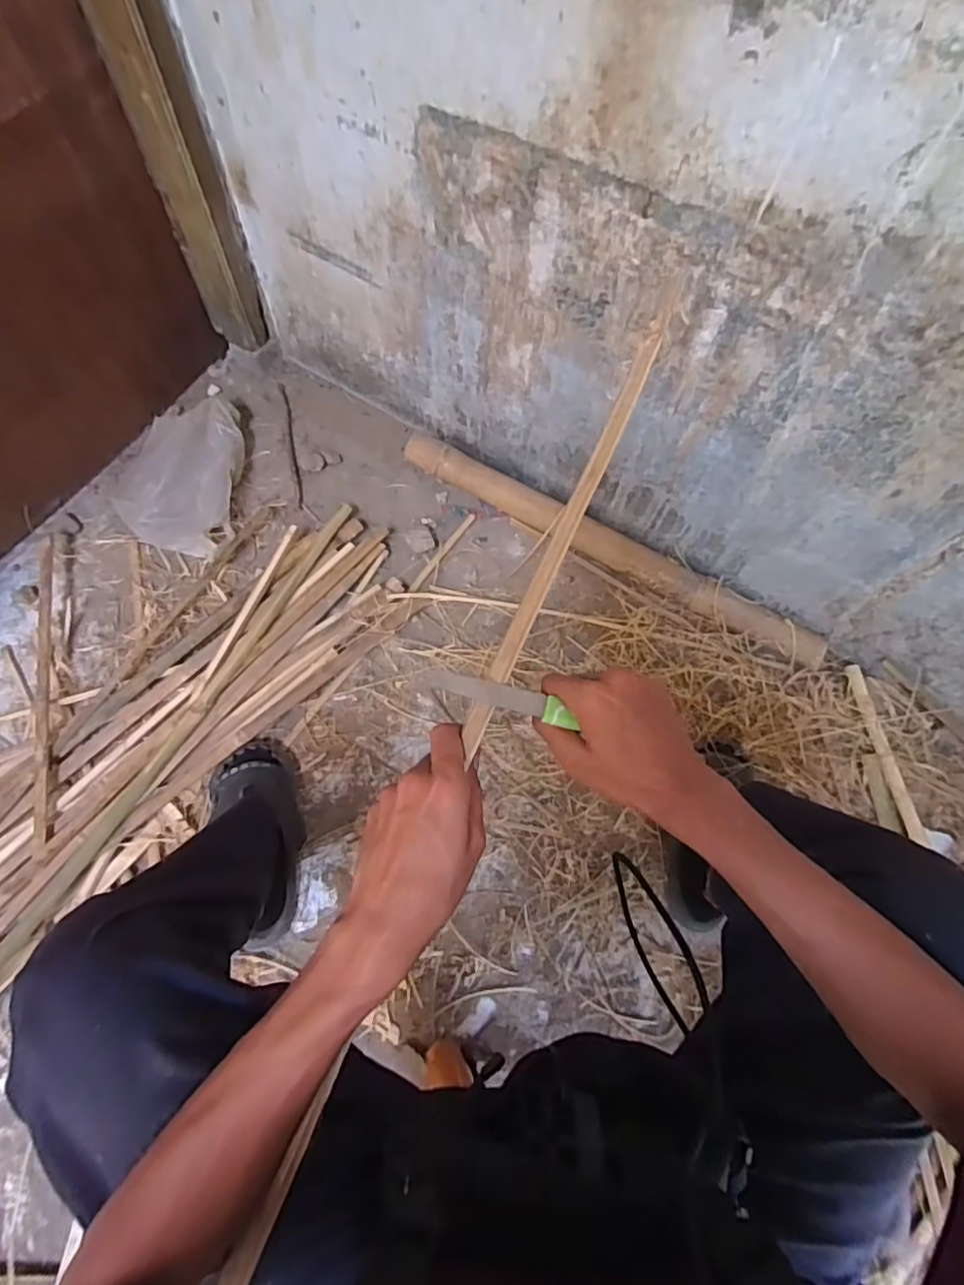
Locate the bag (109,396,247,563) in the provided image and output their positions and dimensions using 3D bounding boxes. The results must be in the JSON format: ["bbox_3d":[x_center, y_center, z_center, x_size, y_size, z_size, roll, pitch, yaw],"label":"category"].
[{"bbox_3d":[-0.581,-0.306,1.152,0.238,0.065,0.330,0,67,-3],"label":"bag"}]

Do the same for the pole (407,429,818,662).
[{"bbox_3d":[0.227,-0.179,1.135,0.853,0.070,0.073,29,69,9],"label":"pole"}]

